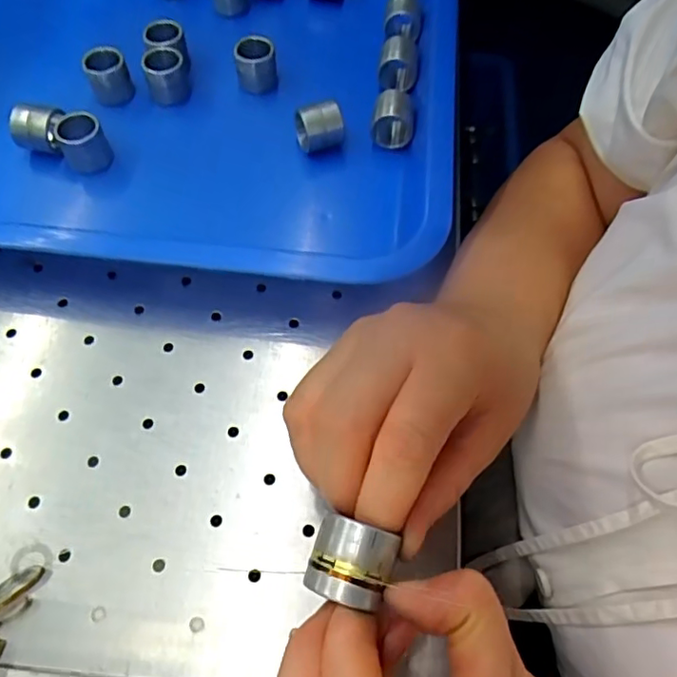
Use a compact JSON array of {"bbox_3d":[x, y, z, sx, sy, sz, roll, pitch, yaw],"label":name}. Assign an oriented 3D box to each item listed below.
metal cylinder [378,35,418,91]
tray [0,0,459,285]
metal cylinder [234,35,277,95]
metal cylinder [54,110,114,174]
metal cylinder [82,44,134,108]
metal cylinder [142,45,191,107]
[{"bbox_3d":[0.038,-0.176,0.369,0.024,0.022,0.027,3,61,0],"label":"metal cylinder"},{"bbox_3d":[-0.121,-0.166,0.362,0.368,0.041,0.305,6,61,2],"label":"tray"},{"bbox_3d":[-0.053,-0.172,0.368,0.024,0.027,0.027,-8,62,-6],"label":"metal cylinder"},{"bbox_3d":[-0.147,-0.112,0.335,0.024,0.030,0.025,-28,66,-16],"label":"metal cylinder"},{"bbox_3d":[-0.142,-0.161,0.359,0.023,0.027,0.026,-26,65,-15],"label":"metal cylinder"},{"bbox_3d":[-0.107,-0.163,0.363,0.024,0.023,0.031,-12,62,-8],"label":"metal cylinder"}]

